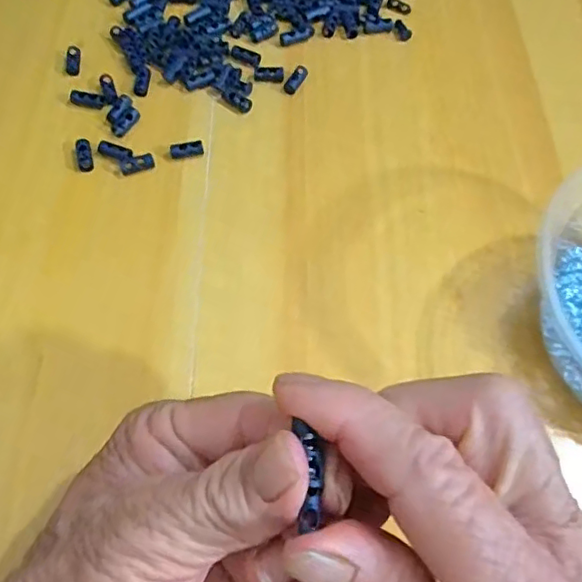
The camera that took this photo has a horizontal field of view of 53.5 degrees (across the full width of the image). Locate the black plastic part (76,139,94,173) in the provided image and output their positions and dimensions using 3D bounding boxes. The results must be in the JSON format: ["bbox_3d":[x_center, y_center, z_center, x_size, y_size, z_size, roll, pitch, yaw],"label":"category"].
[{"bbox_3d":[-0.114,-0.074,0.318,0.009,0.005,0.018,-11,64,-7],"label":"black plastic part"}]

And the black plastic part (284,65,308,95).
[{"bbox_3d":[0.003,-0.128,0.349,0.008,0.004,0.020,24,65,11],"label":"black plastic part"}]

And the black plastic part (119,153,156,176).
[{"bbox_3d":[-0.085,-0.070,0.318,0.018,0.004,0.009,-19,65,-11],"label":"black plastic part"}]

